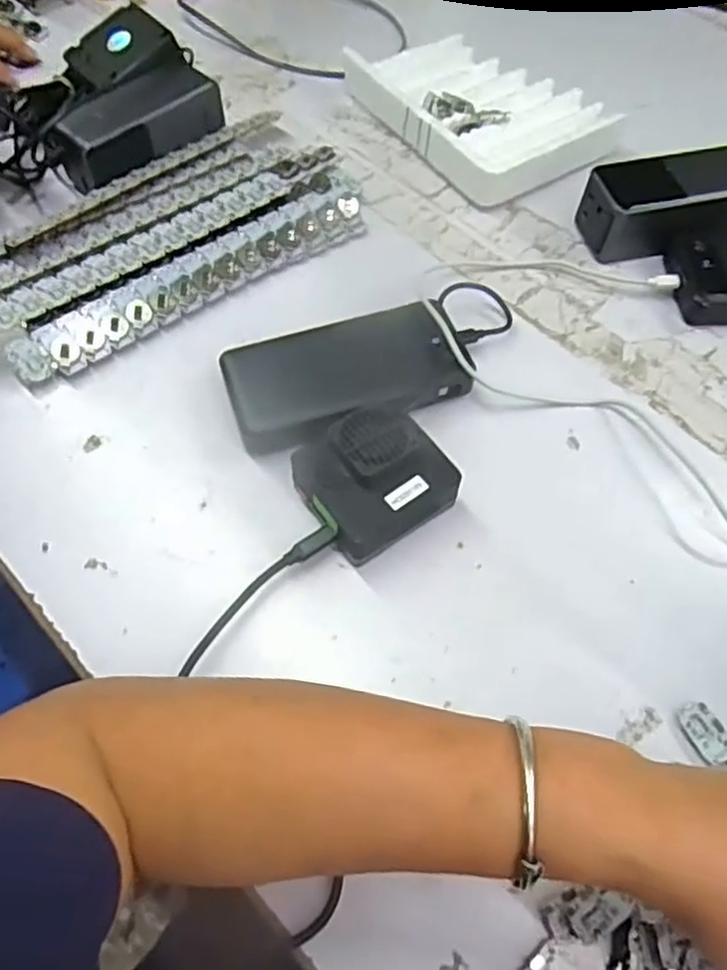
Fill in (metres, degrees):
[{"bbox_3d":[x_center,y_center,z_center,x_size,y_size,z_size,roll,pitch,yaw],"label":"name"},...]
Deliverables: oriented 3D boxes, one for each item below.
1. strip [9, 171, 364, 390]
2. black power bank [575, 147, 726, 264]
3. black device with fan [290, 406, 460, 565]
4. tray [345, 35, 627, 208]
[{"bbox_3d":[-0.113,-0.152,0.496,0.286,0.023,0.040,-34,66,-18],"label":"strip"},{"bbox_3d":[0.234,-0.215,0.520,0.129,0.048,0.057,-15,61,-8],"label":"black power bank"},{"bbox_3d":[0.006,-0.003,0.400,0.075,0.047,0.074,-33,65,-18],"label":"black device with fan"},{"bbox_3d":[0.103,-0.329,0.594,0.154,0.035,0.215,-30,65,-16],"label":"tray"}]

